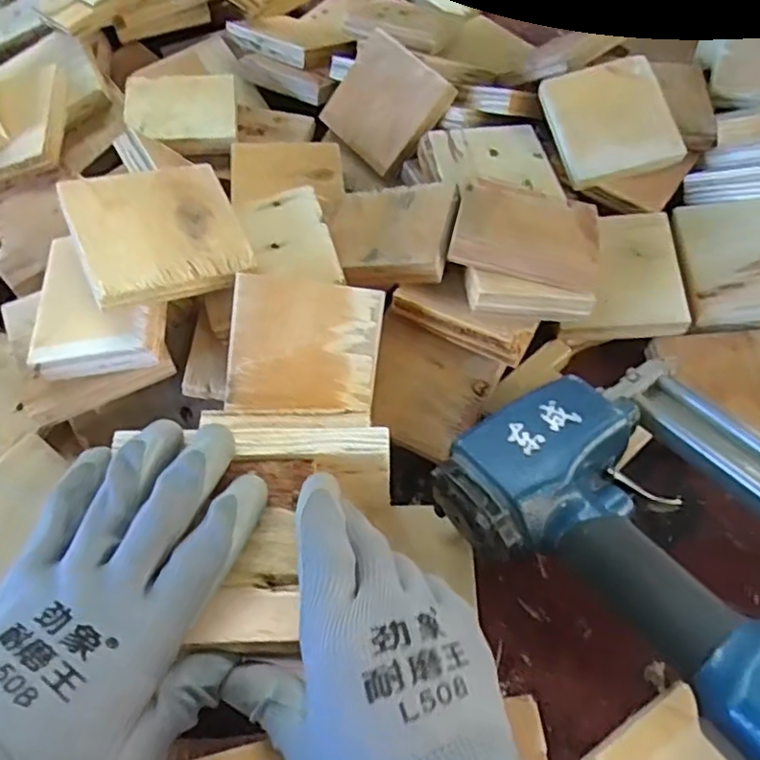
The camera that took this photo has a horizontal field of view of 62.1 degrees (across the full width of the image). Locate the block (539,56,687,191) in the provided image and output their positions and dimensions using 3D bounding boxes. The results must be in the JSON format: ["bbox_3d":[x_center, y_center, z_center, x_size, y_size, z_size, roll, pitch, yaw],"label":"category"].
[{"bbox_3d":[0.171,-0.192,0.465,0.082,0.015,0.086,-14,84,2],"label":"block"}]

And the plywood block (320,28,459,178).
[{"bbox_3d":[0.002,-0.224,0.511,0.098,0.012,0.084,48,115,22],"label":"plywood block"}]

